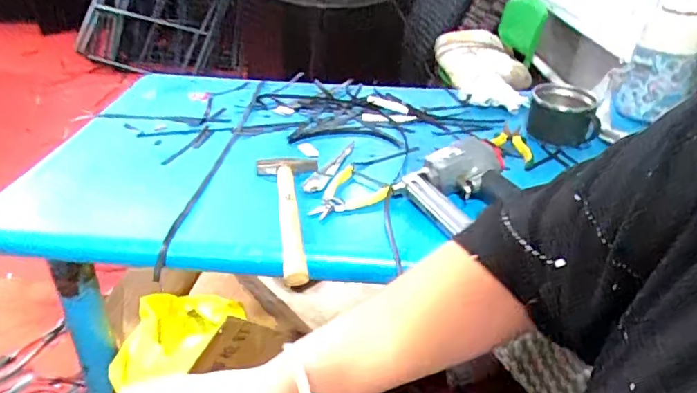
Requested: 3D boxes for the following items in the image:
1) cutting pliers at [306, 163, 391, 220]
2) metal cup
[{"bbox_3d":[0.013,-0.006,0.711,0.089,0.016,0.144,10,32,14],"label":"cutting pliers"},{"bbox_3d":[0.373,-0.144,0.867,0.110,0.069,0.122,10,32,14],"label":"metal cup"}]

